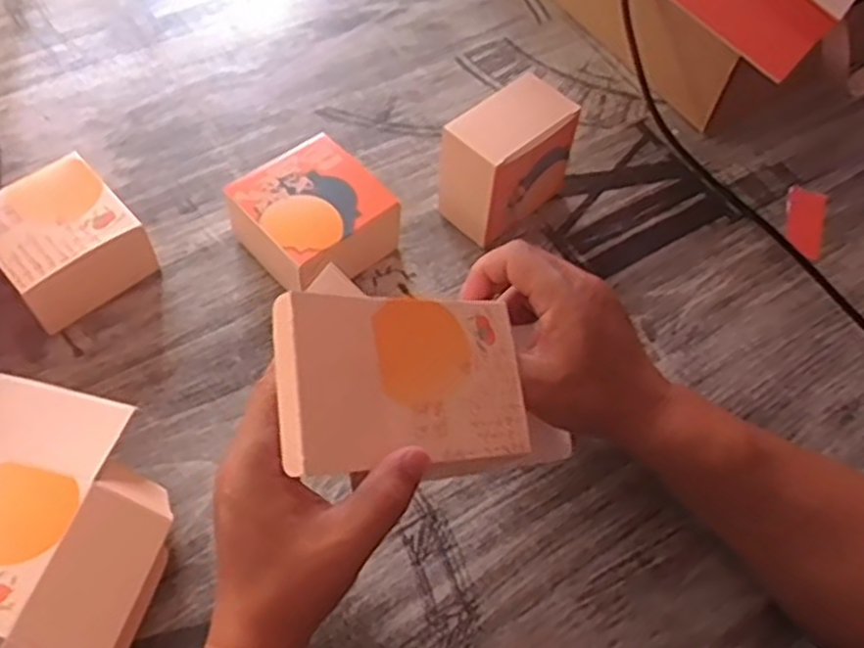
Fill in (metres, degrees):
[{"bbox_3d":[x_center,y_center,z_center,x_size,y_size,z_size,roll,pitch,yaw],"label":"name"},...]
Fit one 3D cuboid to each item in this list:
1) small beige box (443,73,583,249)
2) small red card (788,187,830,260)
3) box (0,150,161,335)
[{"bbox_3d":[0.054,-0.115,0.564,0.083,0.091,0.054,-37,69,-22],"label":"small beige box"},{"bbox_3d":[0.292,-0.083,0.612,0.030,0.007,0.063,24,64,-2],"label":"small red card"},{"bbox_3d":[-0.247,-0.053,0.530,0.085,0.055,0.095,-38,69,-22],"label":"box"}]

